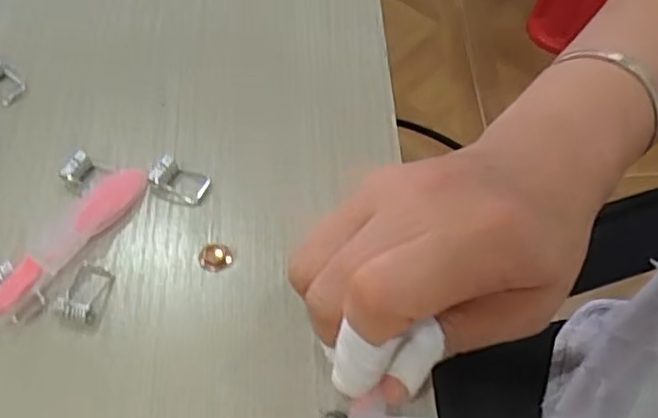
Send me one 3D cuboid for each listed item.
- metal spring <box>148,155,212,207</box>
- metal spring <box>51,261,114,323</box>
[{"bbox_3d":[-0.060,-0.011,0.268,0.021,0.010,0.015,16,58,9],"label":"metal spring"},{"bbox_3d":[-0.089,0.029,0.242,0.016,0.004,0.023,11,57,6],"label":"metal spring"}]

